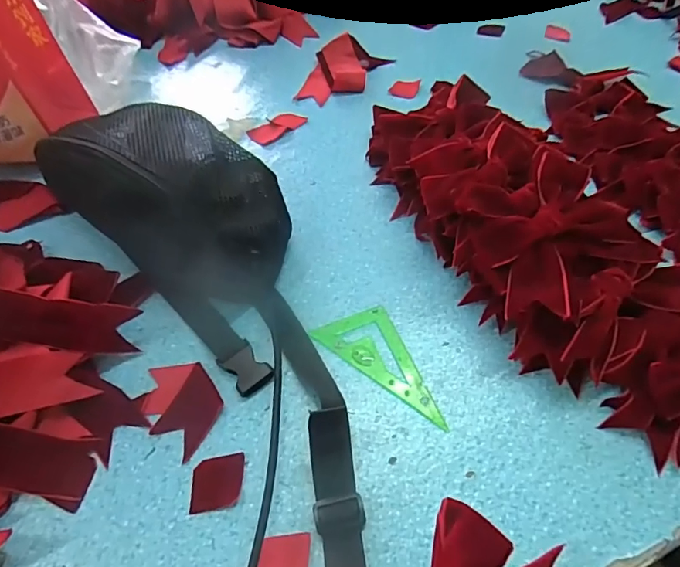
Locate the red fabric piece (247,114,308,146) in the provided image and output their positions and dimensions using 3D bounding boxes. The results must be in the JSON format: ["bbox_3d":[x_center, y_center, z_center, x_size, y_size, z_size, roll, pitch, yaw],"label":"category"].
[{"bbox_3d":[-0.074,-0.184,0.557,0.068,0.004,0.035,-37,61,-23],"label":"red fabric piece"}]

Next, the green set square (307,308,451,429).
[{"bbox_3d":[0.041,0.055,0.372,0.118,0.004,0.055,34,61,24],"label":"green set square"}]

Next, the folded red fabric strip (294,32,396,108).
[{"bbox_3d":[0.002,-0.277,0.610,0.084,0.028,0.128,26,58,20],"label":"folded red fabric strip"}]

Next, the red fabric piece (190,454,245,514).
[{"bbox_3d":[-0.082,0.133,0.319,0.035,0.004,0.033,-8,54,-4],"label":"red fabric piece"}]

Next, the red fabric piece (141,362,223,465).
[{"bbox_3d":[-0.117,0.088,0.351,0.049,0.004,0.074,-30,58,-19],"label":"red fabric piece"}]

